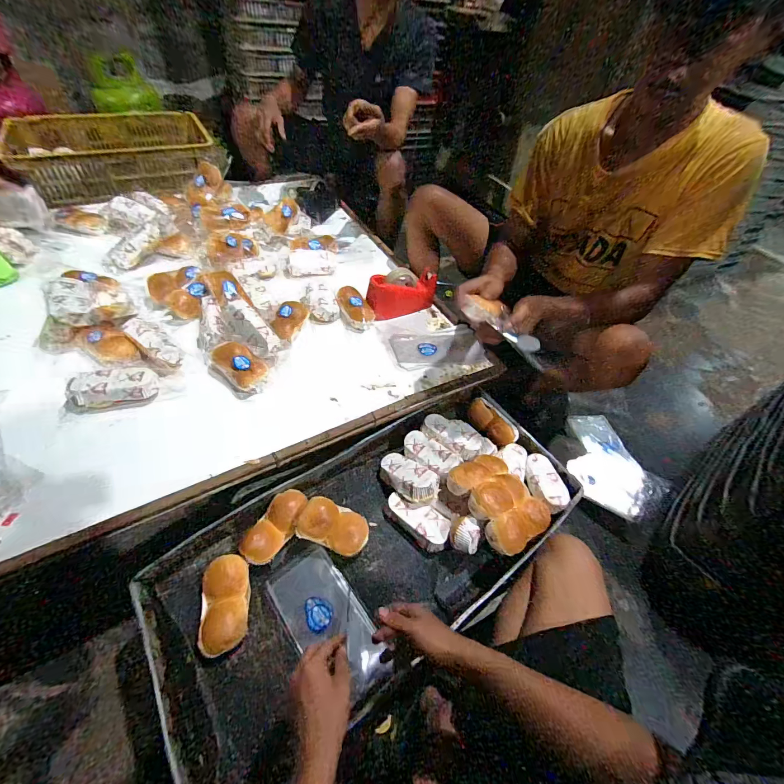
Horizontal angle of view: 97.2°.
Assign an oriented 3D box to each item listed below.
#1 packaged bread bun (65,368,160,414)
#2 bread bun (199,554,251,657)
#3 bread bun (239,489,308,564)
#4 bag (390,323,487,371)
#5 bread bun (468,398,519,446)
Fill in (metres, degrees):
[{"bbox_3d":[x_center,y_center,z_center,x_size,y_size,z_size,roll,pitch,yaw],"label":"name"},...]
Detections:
[{"bbox_3d":[-0.554,-0.006,0.679,0.159,0.051,0.069,-8,52,-13],"label":"packaged bread bun"},{"bbox_3d":[-0.283,0.354,0.583,0.075,0.042,0.143,-6,52,-11],"label":"bread bun"},{"bbox_3d":[-0.224,0.256,0.663,0.065,0.041,0.139,27,53,15],"label":"bread bun"},{"bbox_3d":[0.120,-0.119,0.907,0.240,0.010,0.136,-10,53,-14],"label":"bag"},{"bbox_3d":[0.261,0.073,0.879,0.140,0.057,0.049,45,28,22],"label":"bread bun"}]

